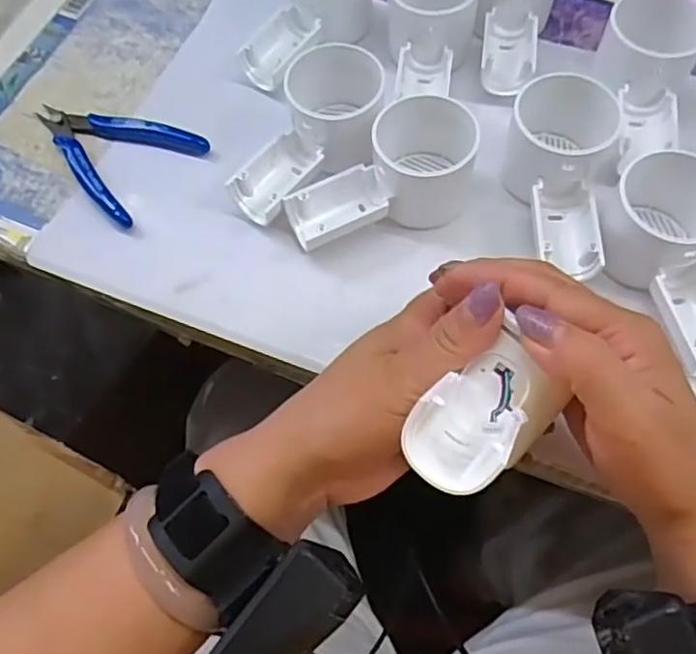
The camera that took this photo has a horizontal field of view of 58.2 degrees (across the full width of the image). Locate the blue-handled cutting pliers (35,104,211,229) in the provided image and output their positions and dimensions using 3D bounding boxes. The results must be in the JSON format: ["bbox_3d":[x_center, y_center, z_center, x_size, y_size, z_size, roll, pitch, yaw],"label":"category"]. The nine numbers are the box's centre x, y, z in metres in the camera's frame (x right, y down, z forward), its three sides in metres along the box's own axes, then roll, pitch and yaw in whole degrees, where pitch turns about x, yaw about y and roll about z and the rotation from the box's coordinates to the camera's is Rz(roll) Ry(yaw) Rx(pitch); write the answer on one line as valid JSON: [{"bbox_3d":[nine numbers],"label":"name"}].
[{"bbox_3d":[-0.159,-0.124,0.416,0.114,0.012,0.079,36,71,17],"label":"blue-handled cutting pliers"}]

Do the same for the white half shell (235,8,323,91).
[{"bbox_3d":[-0.046,-0.194,0.435,0.029,0.019,0.058,37,71,17],"label":"white half shell"}]

